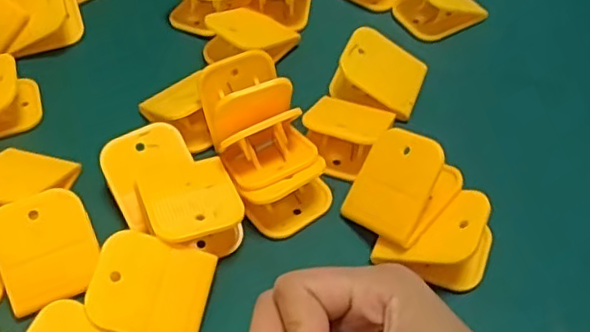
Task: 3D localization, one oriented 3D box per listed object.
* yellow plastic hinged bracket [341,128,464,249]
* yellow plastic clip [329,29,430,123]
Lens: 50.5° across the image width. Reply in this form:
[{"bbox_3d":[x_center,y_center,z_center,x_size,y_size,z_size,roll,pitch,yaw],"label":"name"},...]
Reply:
[{"bbox_3d":[0.060,0.013,0.335,0.052,0.031,0.052,29,90,46],"label":"yellow plastic hinged bracket"},{"bbox_3d":[0.054,-0.059,0.395,0.053,0.026,0.047,16,55,13],"label":"yellow plastic clip"}]

